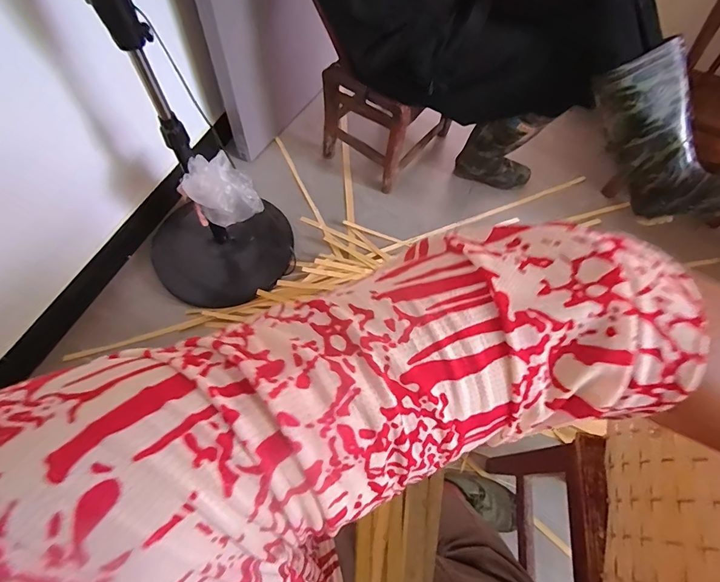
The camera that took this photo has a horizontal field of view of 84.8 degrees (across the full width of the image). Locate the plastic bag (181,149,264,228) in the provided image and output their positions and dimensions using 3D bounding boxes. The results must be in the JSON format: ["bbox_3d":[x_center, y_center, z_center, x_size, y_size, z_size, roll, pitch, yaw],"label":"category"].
[{"bbox_3d":[-0.307,-0.222,0.891,0.113,0.155,0.122,27,64,11],"label":"plastic bag"}]

